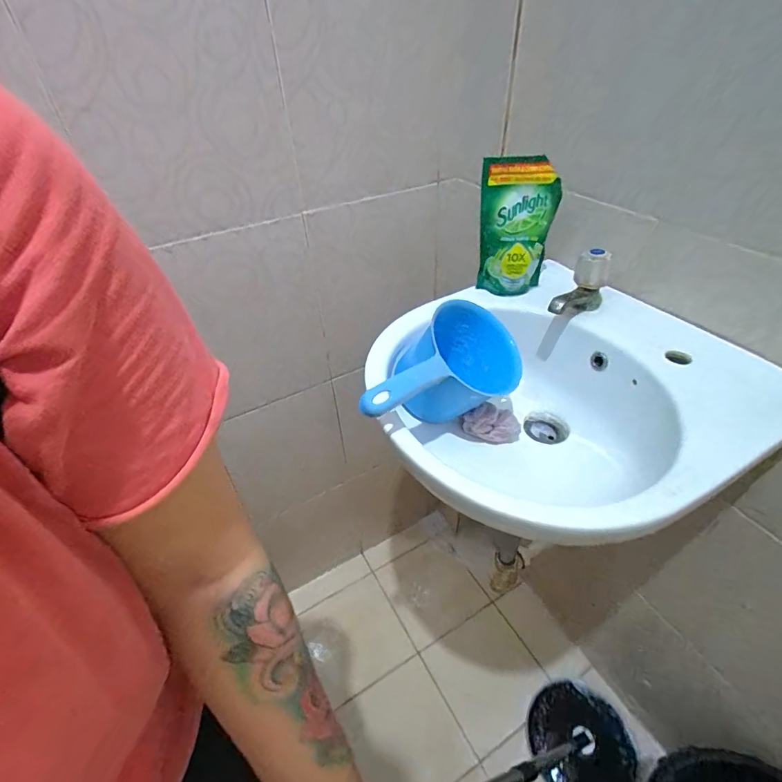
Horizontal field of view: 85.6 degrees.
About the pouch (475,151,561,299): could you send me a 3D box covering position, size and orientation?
[{"bbox_3d":[0.175,-0.228,0.600,0.100,0.182,0.033,7,42,13],"label":"pouch"}]

